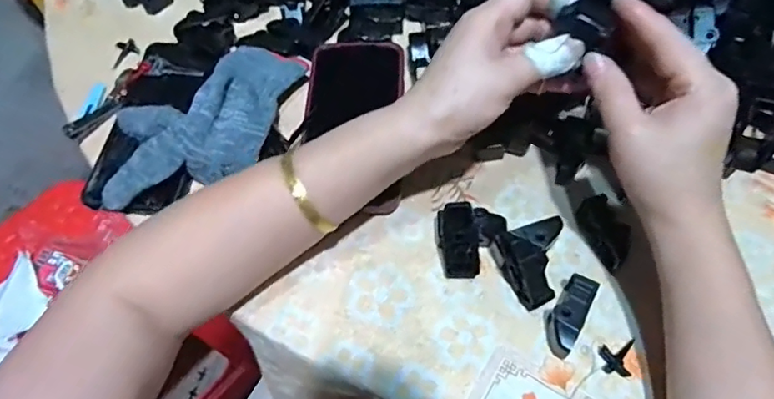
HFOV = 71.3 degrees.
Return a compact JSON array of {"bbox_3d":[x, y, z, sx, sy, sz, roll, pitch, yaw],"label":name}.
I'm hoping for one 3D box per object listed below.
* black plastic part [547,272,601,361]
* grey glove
[{"bbox_3d":[0.115,0.073,0.340,0.021,0.020,0.049,29,67,19],"label":"black plastic part"},{"bbox_3d":[-0.136,-0.058,0.402,0.168,0.024,0.103,-33,63,-14],"label":"grey glove"}]

